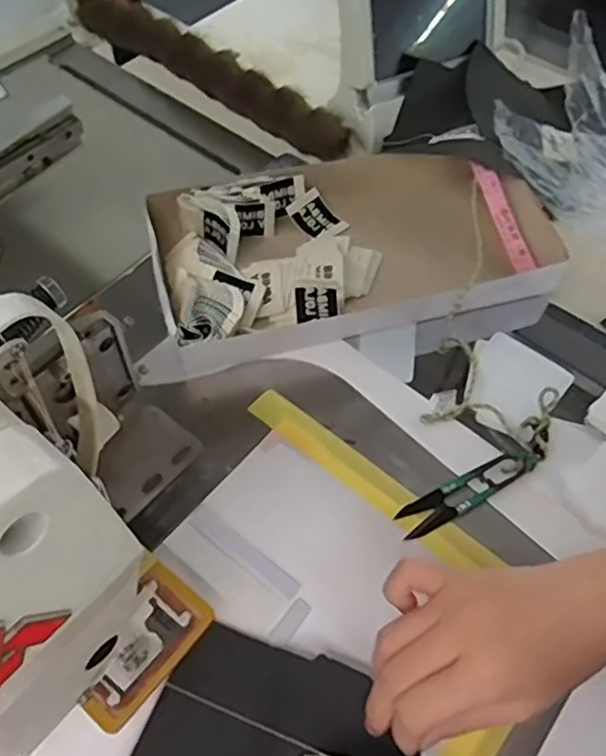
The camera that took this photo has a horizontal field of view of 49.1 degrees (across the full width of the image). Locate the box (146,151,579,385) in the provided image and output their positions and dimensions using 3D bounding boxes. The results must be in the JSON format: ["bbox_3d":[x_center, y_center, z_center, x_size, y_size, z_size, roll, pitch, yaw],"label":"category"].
[{"bbox_3d":[0.038,-0.102,0.538,0.322,0.049,0.180,-12,58,-10],"label":"box"}]

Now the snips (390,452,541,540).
[{"bbox_3d":[0.111,0.073,0.443,0.107,0.007,0.022,-26,61,-18],"label":"snips"}]

